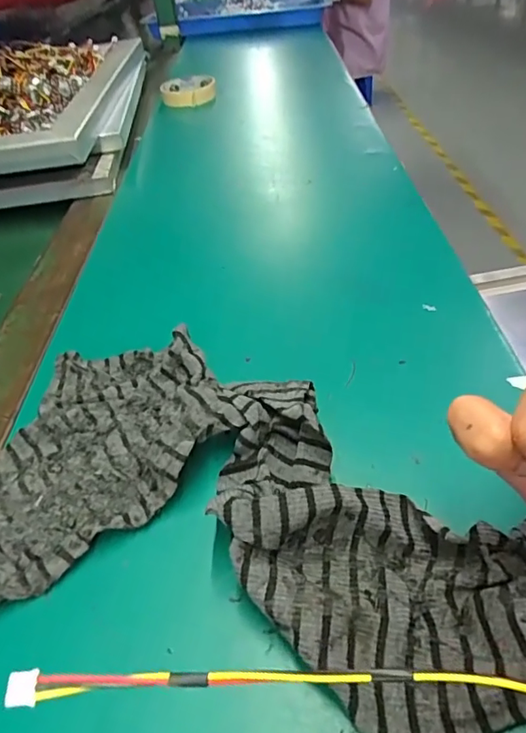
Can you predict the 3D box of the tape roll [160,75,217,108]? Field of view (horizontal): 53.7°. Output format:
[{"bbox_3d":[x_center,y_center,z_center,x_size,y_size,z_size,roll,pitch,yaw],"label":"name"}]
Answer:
[{"bbox_3d":[-0.115,-0.426,0.807,0.083,0.029,0.095,-9,41,-2],"label":"tape roll"}]

